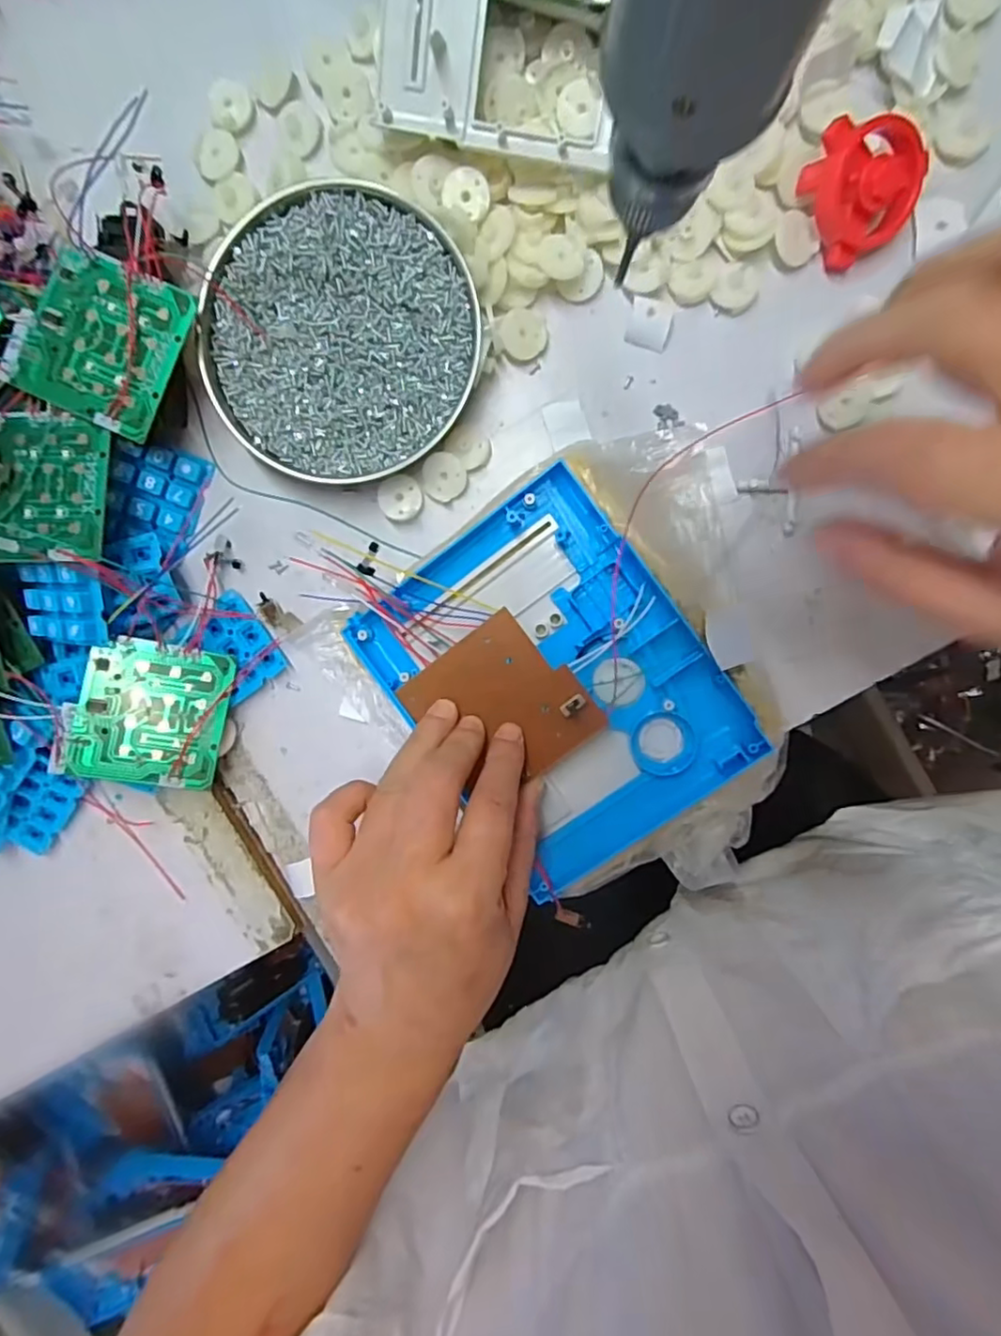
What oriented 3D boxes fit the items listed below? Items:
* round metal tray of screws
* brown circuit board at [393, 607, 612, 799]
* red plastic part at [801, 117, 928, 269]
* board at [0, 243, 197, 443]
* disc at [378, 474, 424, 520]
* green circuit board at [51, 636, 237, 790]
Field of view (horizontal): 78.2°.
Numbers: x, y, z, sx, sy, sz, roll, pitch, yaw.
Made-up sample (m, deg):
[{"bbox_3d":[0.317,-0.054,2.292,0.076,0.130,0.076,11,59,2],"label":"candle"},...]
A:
[{"bbox_3d":[-0.079,-0.164,0.307,0.131,0.020,0.133,0,96,4],"label":"round metal tray of screws"},{"bbox_3d":[0.001,0.018,0.289,0.071,0.010,0.071,-38,92,7],"label":"brown circuit board"},{"bbox_3d":[0.166,-0.222,0.283,0.048,0.023,0.055,-33,123,7],"label":"red plastic part"},{"bbox_3d":[-0.189,-0.154,0.289,0.071,0.006,0.071,24,94,-1],"label":"board"},{"bbox_3d":[-0.052,-0.089,0.322,0.022,0.005,0.022,0,96,4],"label":"disc"},{"bbox_3d":[-0.182,0.024,0.319,0.073,0.006,0.071,11,85,-17],"label":"green circuit board"}]

